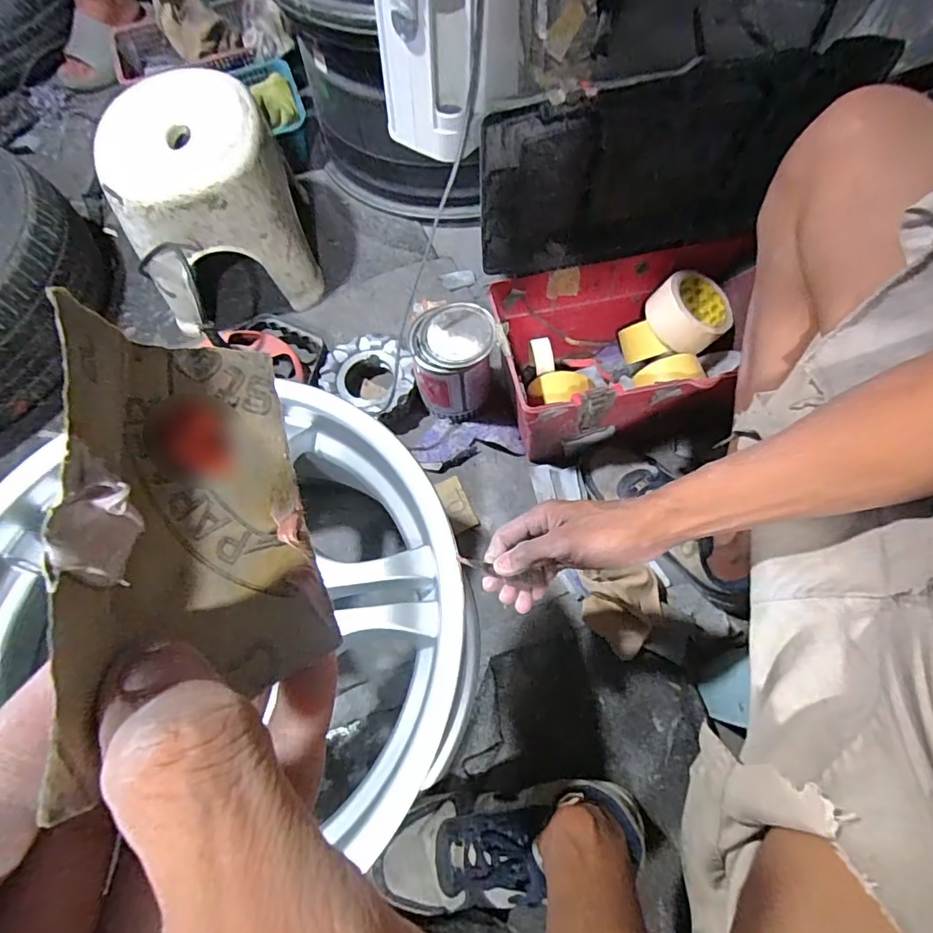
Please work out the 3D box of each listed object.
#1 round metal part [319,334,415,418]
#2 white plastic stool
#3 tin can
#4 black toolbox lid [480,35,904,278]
[{"bbox_3d":[-0.140,-0.131,0.750,0.136,0.044,0.122,30,71,15],"label":"round metal part"},{"bbox_3d":[-0.389,-0.399,0.787,0.232,0.232,0.248,-19,66,-5],"label":"white plastic stool"},{"bbox_3d":[-0.016,-0.139,0.704,0.104,0.131,0.096,-1,66,3],"label":"tin can"},{"bbox_3d":[0.216,-0.332,0.581,0.398,0.211,0.034,-9,66,-1],"label":"black toolbox lid"}]

